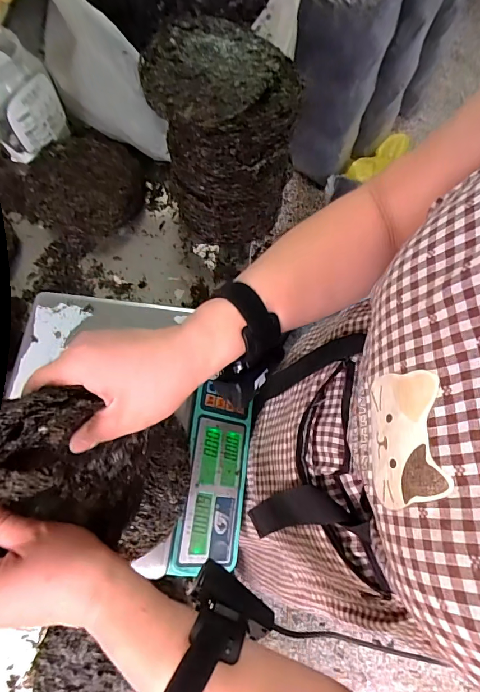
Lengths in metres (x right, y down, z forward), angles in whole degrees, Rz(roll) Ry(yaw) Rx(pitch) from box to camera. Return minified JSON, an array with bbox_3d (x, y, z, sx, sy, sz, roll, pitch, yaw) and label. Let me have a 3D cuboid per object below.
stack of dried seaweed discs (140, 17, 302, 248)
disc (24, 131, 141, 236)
[{"bbox_3d":[-0.031,-0.340,0.699,0.208,0.305,0.188,-9,70,-5],"label":"stack of dried seaweed discs"},{"bbox_3d":[-0.309,-0.328,0.806,0.211,0.076,0.224,1,69,-2],"label":"disc"}]

